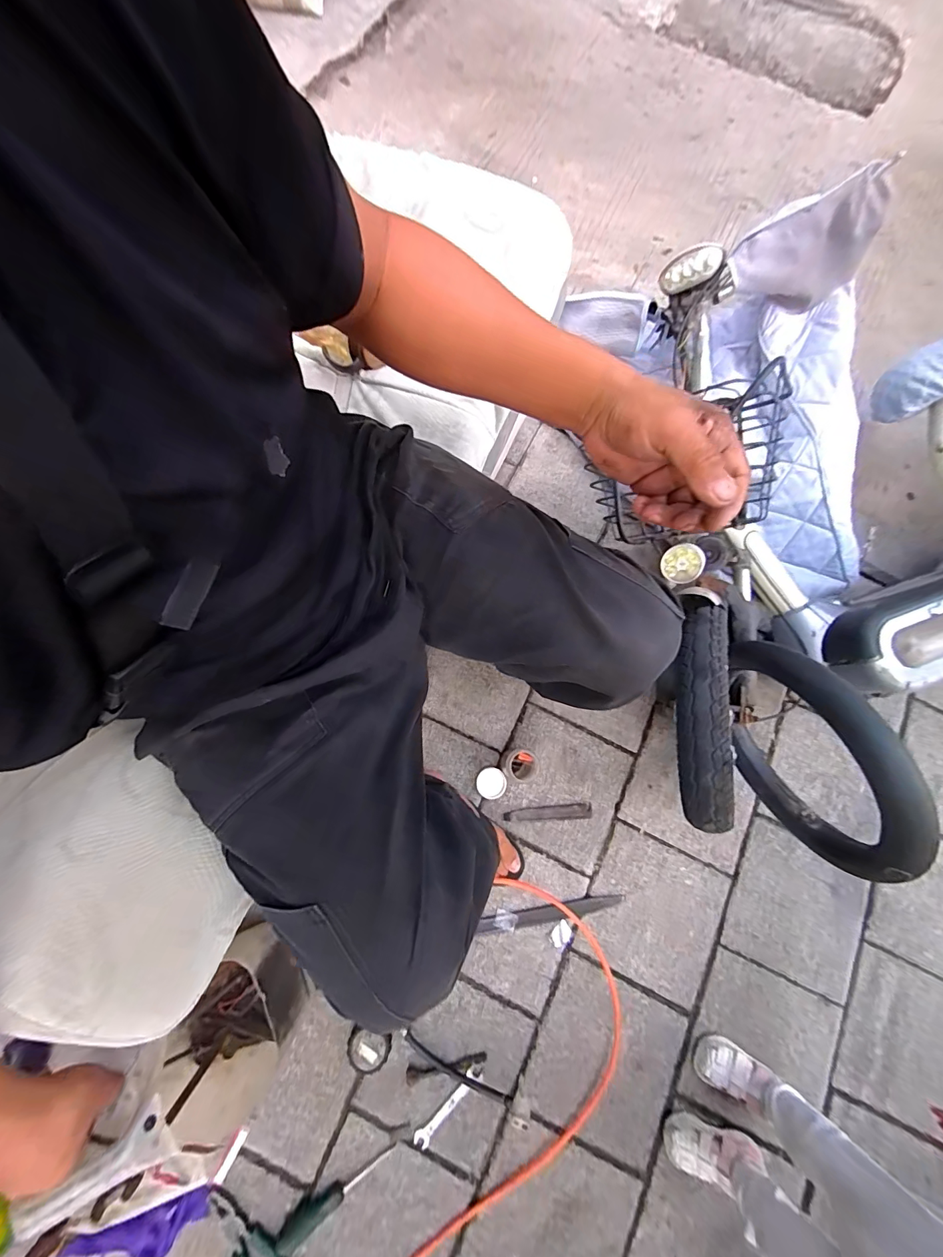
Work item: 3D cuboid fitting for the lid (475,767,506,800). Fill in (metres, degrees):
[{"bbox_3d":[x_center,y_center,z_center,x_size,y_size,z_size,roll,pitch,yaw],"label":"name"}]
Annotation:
[{"bbox_3d":[0.039,0.307,0.848,0.058,0.021,0.058,0,74,1],"label":"lid"}]

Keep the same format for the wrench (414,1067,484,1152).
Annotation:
[{"bbox_3d":[-0.038,0.811,0.723,0.144,0.013,0.028,-43,78,-10],"label":"wrench"}]

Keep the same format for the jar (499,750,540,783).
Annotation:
[{"bbox_3d":[0.090,0.259,0.812,0.065,0.112,0.052,17,75,5],"label":"jar"}]

